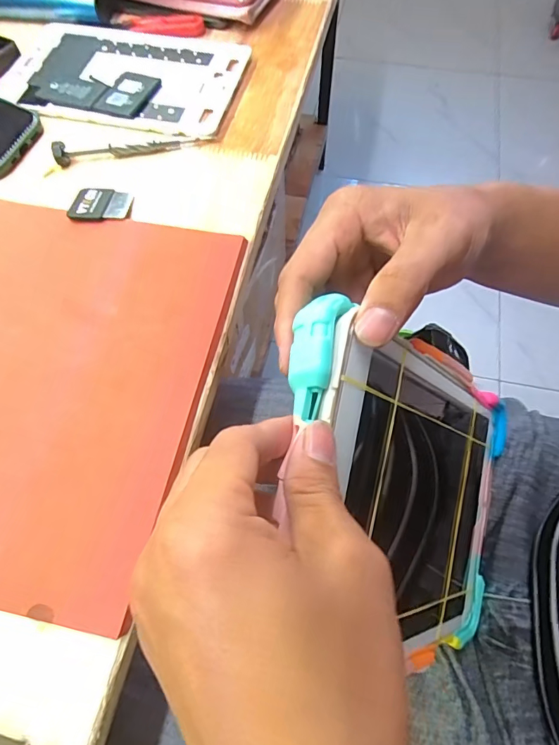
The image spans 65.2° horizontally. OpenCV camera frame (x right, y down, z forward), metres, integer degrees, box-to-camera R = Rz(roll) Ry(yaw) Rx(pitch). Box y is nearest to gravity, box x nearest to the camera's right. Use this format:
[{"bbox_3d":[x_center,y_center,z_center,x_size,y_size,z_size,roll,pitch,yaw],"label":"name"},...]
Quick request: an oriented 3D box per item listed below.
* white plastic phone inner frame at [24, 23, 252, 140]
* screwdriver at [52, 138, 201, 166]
[{"bbox_3d":[-0.133,-0.265,0.385,0.190,0.006,0.123,11,63,3],"label":"white plastic phone inner frame"},{"bbox_3d":[-0.120,-0.178,0.342,0.109,0.008,0.011,-9,65,-4],"label":"screwdriver"}]

